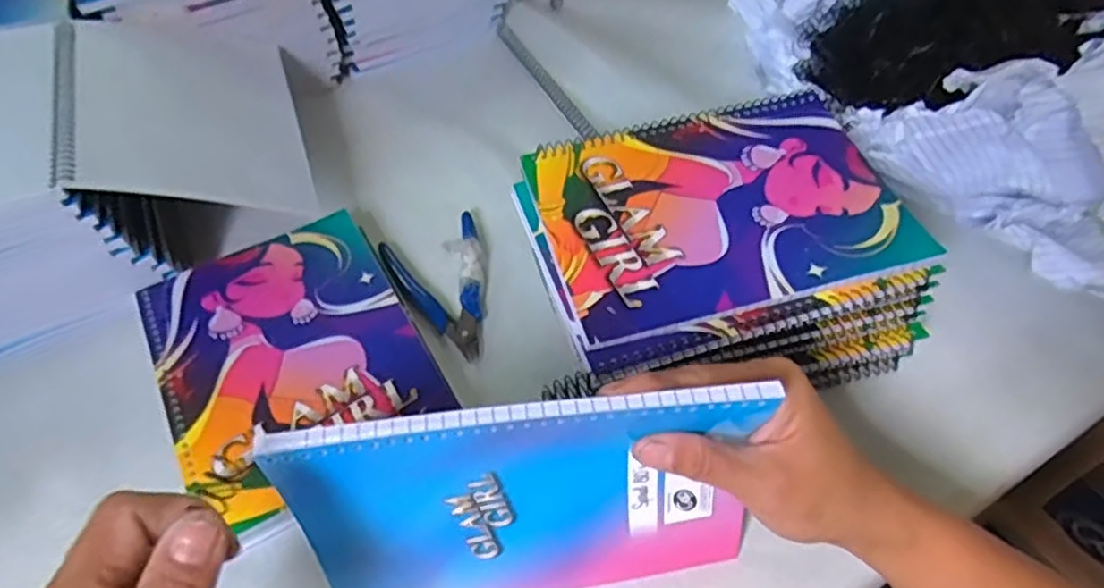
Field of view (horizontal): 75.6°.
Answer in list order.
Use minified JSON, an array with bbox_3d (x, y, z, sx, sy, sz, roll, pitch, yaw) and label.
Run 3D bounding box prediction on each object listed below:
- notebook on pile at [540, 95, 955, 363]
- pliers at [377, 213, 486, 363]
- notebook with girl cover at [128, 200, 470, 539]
[{"bbox_3d":[0.093,-0.053,0.407,0.196,0.011,0.148,-14,53,-10],"label":"notebook on pile"},{"bbox_3d":[-0.073,-0.006,0.479,0.067,0.015,0.111,-16,53,-12],"label":"pliers"},{"bbox_3d":[-0.162,0.037,0.443,0.145,0.023,0.189,-25,55,-18],"label":"notebook with girl cover"}]

